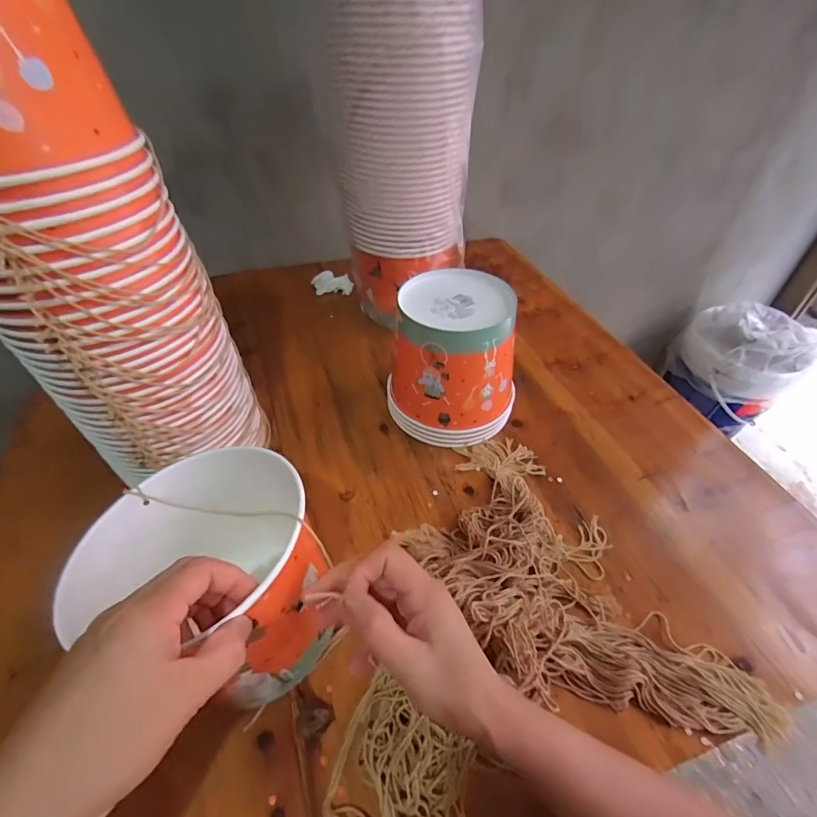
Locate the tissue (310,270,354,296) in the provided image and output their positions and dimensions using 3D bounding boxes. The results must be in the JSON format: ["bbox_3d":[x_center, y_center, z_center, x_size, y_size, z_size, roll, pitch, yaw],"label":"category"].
[{"bbox_3d":[-0.135,-0.228,0.766,0.066,0.030,0.043,-21,49,-17],"label":"tissue"}]

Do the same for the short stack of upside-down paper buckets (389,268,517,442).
[{"bbox_3d":[0.055,-0.057,0.513,0.147,0.155,0.139,10,48,11],"label":"short stack of upside-down paper buckets"}]

